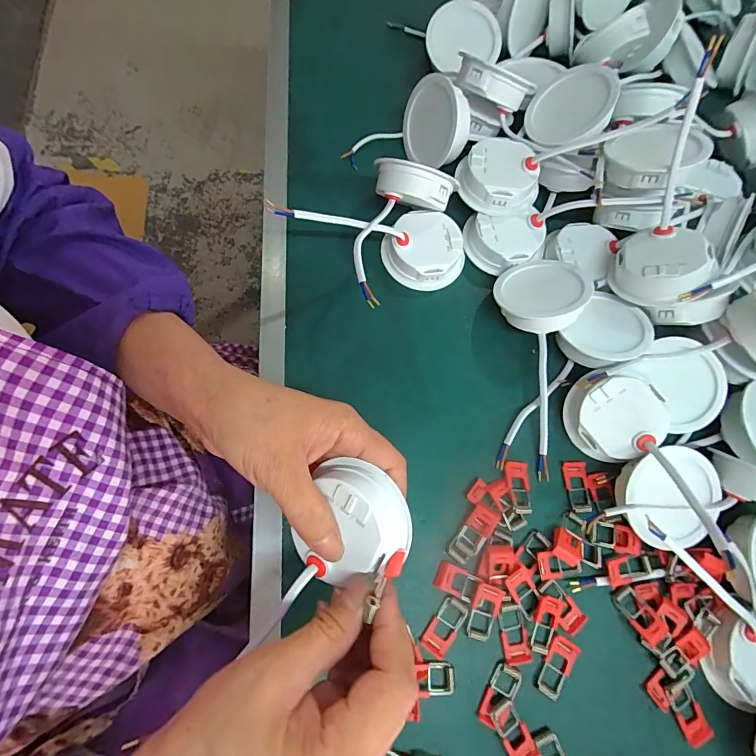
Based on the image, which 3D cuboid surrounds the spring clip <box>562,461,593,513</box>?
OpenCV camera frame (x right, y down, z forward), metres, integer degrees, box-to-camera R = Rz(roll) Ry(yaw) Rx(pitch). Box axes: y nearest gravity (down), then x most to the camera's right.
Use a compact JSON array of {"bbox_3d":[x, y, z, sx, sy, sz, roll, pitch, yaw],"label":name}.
[{"bbox_3d":[0.152,0.083,0.317,0.018,0.004,0.037,-2,73,-5],"label":"spring clip"}]

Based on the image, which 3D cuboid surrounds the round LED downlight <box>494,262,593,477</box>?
[{"bbox_3d":[0.117,-0.019,0.319,0.063,0.046,0.169,14,73,0],"label":"round LED downlight"}]

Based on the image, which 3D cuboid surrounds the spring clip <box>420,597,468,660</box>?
[{"bbox_3d":[0.046,0.169,0.282,0.020,0.004,0.037,37,74,7],"label":"spring clip"}]

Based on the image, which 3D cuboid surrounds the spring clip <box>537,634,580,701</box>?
[{"bbox_3d":[0.122,0.195,0.280,0.020,0.004,0.037,29,73,5],"label":"spring clip"}]

